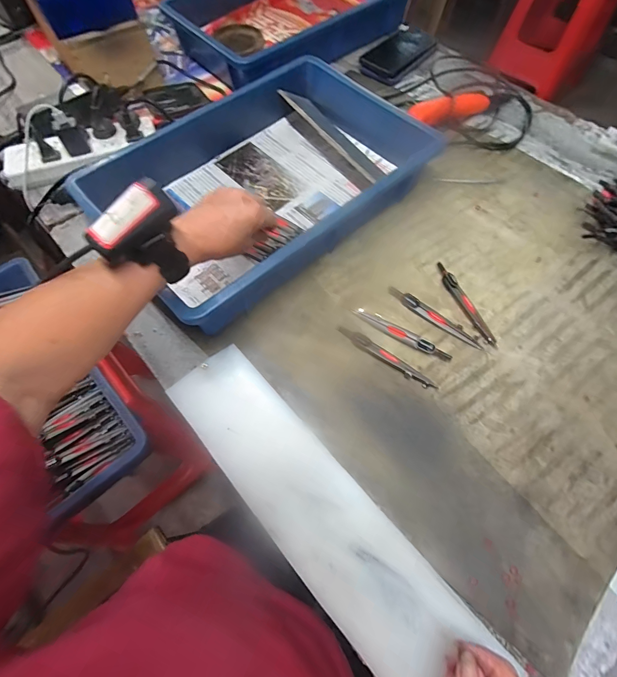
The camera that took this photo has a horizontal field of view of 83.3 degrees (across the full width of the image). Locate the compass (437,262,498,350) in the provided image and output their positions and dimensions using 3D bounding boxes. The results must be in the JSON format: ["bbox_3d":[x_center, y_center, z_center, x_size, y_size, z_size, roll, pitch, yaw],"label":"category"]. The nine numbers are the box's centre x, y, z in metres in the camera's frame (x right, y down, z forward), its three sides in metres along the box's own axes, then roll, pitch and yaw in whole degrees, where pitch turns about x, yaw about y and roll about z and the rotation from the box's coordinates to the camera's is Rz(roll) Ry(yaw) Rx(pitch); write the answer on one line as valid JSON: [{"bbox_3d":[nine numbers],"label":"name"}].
[{"bbox_3d":[0.202,-0.048,0.447,0.019,0.009,0.134,-18,66,-8],"label":"compass"}]

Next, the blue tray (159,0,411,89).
[{"bbox_3d":[-0.017,-0.673,0.709,0.474,0.071,0.300,-33,69,-14],"label":"blue tray"}]

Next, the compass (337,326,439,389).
[{"bbox_3d":[0.090,0.022,0.411,0.129,0.005,0.018,35,70,16],"label":"compass"}]

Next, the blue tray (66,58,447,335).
[{"bbox_3d":[-0.059,-0.225,0.493,0.426,0.075,0.288,-40,70,-16],"label":"blue tray"}]

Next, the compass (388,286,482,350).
[{"bbox_3d":[0.159,-0.028,0.437,0.130,0.010,0.015,33,69,15],"label":"compass"}]

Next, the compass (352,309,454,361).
[{"bbox_3d":[0.113,-0.003,0.429,0.127,0.013,0.019,31,69,14],"label":"compass"}]

